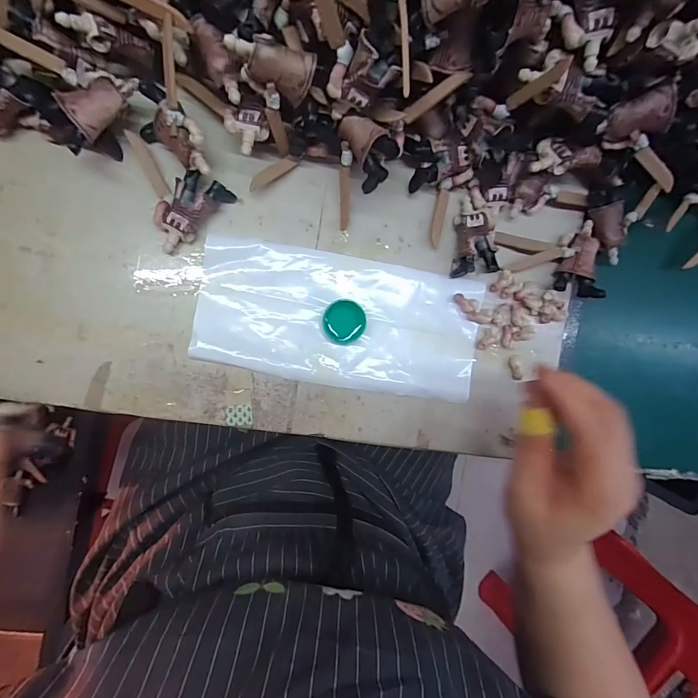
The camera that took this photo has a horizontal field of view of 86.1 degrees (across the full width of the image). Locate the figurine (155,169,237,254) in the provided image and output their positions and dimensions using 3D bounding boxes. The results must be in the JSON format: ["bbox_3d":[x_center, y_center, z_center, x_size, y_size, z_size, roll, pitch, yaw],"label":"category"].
[{"bbox_3d":[-0.112,-0.097,0.259,0.060,0.019,0.028,-45,98,-3],"label":"figurine"}]

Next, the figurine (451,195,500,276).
[{"bbox_3d":[0.098,-0.085,0.286,0.033,0.016,0.057,0,93,-8],"label":"figurine"}]

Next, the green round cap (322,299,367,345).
[{"bbox_3d":[-0.004,-0.020,0.280,0.031,0.012,0.032,0,93,-8],"label":"green round cap"}]

